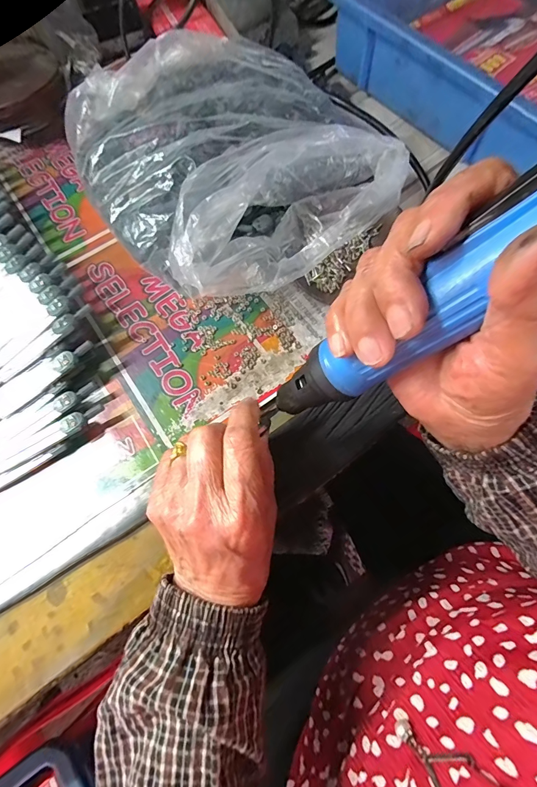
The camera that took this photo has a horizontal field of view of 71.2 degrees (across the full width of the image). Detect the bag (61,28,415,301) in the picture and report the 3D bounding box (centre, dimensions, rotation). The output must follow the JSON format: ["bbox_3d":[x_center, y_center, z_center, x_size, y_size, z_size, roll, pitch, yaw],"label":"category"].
[{"bbox_3d":[-0.029,-0.212,0.340,0.244,0.077,0.255,-37,74,-12],"label":"bag"}]

